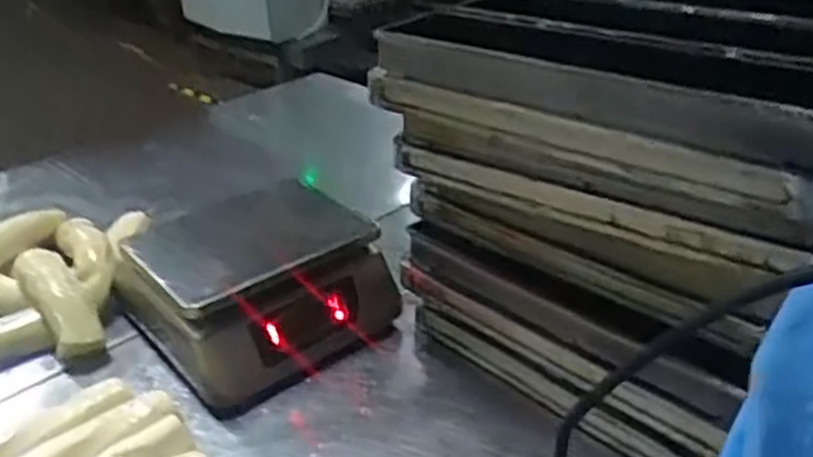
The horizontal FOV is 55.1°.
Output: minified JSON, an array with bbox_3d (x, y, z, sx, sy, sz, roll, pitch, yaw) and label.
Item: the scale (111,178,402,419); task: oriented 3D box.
[{"bbox_3d":[-0.148,0.065,0.835,0.234,0.100,0.220,-19,34,-32],"label":"scale"}]

